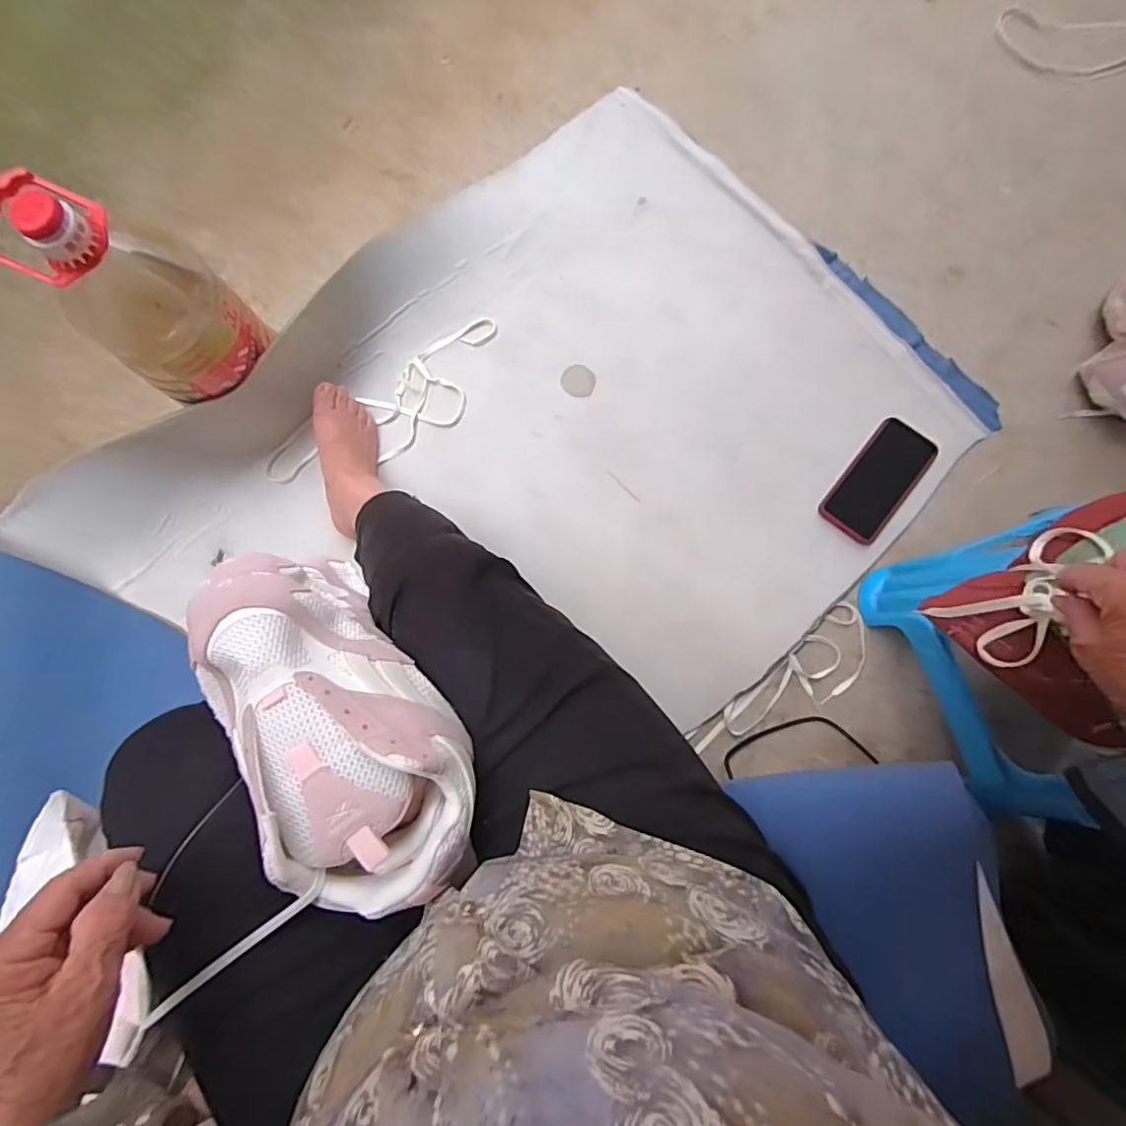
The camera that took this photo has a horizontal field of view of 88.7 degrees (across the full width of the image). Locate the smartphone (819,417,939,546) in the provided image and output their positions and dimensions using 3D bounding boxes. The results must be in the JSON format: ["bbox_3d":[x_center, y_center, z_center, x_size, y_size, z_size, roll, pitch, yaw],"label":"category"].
[{"bbox_3d":[0.411,-0.106,0.749,0.087,0.013,0.165,36,85,7],"label":"smartphone"}]

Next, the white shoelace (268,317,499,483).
[{"bbox_3d":[-0.236,-0.206,0.797,0.371,0.015,0.118,-35,82,-3],"label":"white shoelace"}]

